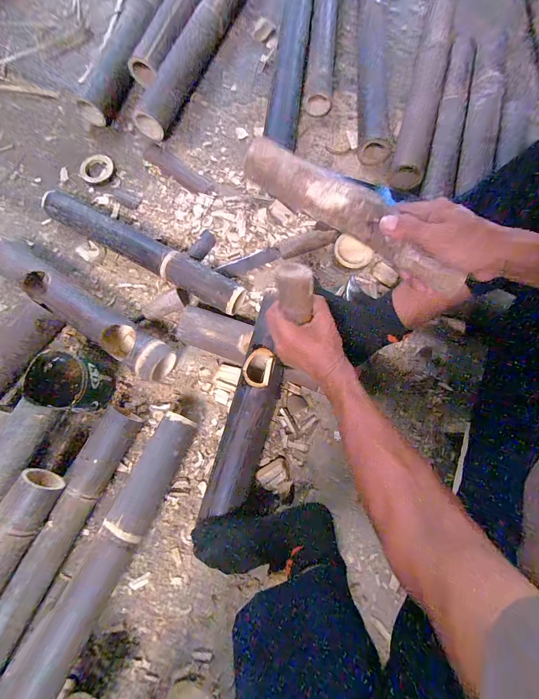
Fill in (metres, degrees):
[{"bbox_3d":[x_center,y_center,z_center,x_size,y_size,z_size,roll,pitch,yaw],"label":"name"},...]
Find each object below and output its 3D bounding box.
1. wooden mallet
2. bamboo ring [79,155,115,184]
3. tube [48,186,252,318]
[{"bbox_3d":[0.093,-0.155,0.357,0.281,0.038,0.045,35,79,5],"label":"wooden mallet"},{"bbox_3d":[-0.407,-0.426,0.741,0.070,0.008,0.078,4,77,0],"label":"bamboo ring"},{"bbox_3d":[-0.270,-0.203,0.656,0.478,0.067,0.062,28,78,6],"label":"tube"}]

